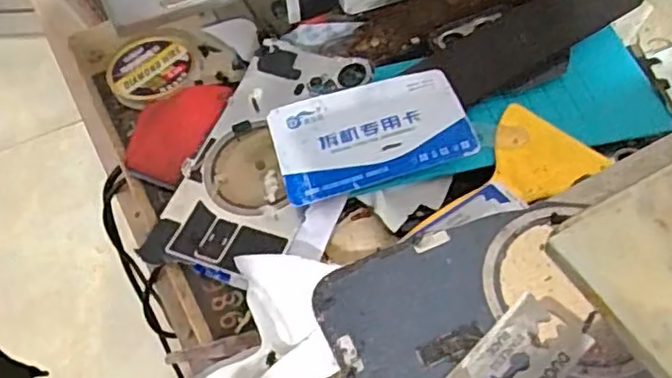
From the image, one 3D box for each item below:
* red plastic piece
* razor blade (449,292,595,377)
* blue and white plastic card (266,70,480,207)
[{"bbox_3d":[-0.080,-0.032,0.324,0.043,0.010,0.061,22,59,15],"label":"red plastic piece"},{"bbox_3d":[0.048,0.045,0.170,0.041,0.004,0.022,-39,64,-23],"label":"razor blade"},{"bbox_3d":[0.015,-0.026,0.295,0.086,0.004,0.052,-16,58,-2],"label":"blue and white plastic card"}]

